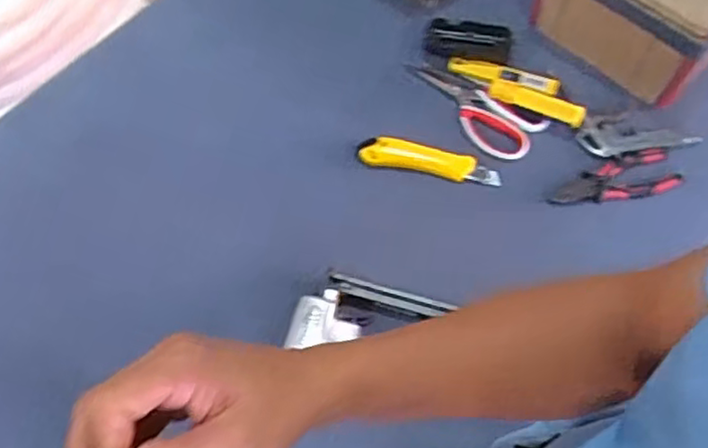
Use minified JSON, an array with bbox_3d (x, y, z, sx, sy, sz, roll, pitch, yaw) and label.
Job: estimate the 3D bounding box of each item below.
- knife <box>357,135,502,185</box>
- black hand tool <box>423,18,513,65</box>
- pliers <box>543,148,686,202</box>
[{"bbox_3d":[0.090,-0.077,0.806,0.169,0.024,0.034,9,65,6],"label":"knife"},{"bbox_3d":[0.145,-0.234,0.859,0.105,0.024,0.048,9,65,6],"label":"black hand tool"},{"bbox_3d":[0.303,-0.050,0.787,0.146,0.012,0.056,-15,64,-5],"label":"pliers"}]

